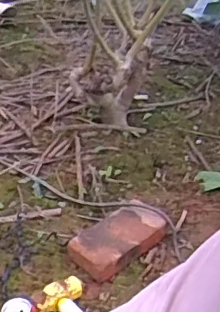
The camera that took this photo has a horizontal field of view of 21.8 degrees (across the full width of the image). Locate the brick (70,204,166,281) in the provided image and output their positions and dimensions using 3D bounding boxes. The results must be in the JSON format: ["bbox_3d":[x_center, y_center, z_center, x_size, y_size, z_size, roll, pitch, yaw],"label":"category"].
[{"bbox_3d":[0.017,0.192,1.352,0.137,0.056,0.254,27,37,37],"label":"brick"}]

